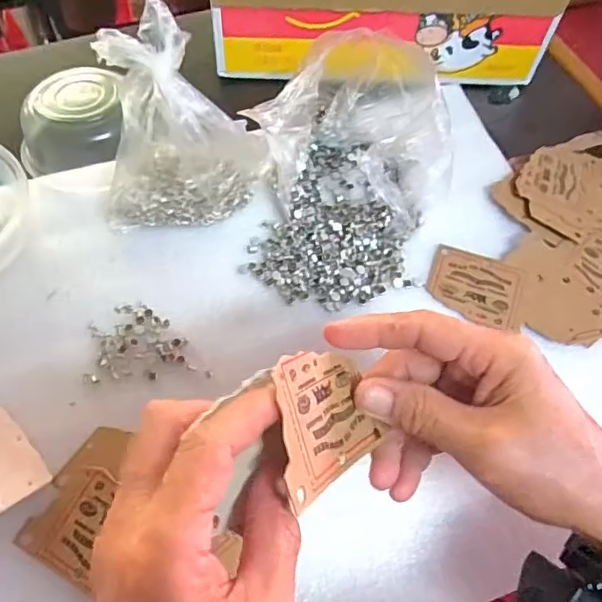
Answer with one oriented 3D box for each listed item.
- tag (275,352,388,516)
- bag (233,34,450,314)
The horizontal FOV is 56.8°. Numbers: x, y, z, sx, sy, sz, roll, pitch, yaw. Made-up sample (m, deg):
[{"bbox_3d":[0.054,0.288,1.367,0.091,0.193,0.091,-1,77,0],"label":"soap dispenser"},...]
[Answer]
[{"bbox_3d":[0.011,0.048,0.239,0.004,0.073,0.054,-19,87,31],"label":"tag"},{"bbox_3d":[0.036,-0.095,0.390,0.129,0.091,0.180,17,62,5],"label":"bag"}]

